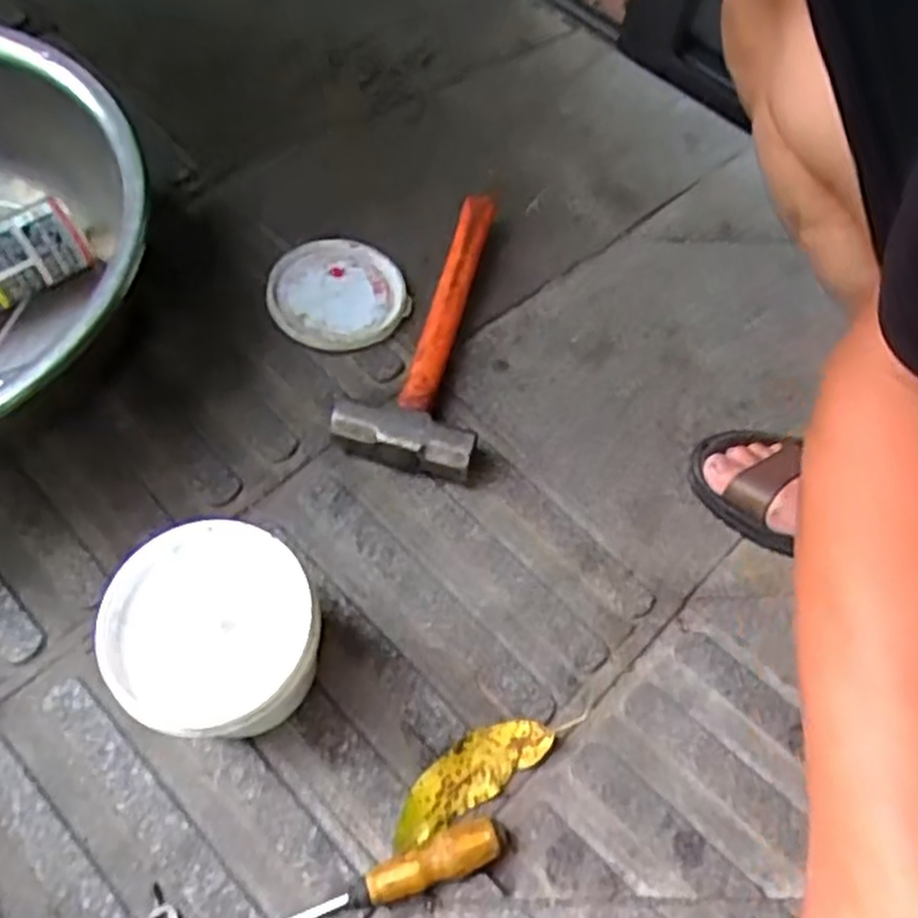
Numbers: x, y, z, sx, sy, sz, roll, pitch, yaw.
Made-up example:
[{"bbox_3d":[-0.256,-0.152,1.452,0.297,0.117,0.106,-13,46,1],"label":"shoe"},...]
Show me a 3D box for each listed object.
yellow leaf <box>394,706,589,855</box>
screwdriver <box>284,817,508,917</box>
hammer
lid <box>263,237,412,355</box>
[{"bbox_3d":[0.016,0.215,0.562,0.152,0.016,0.042,-31,70,-18],"label":"yellow leaf"},{"bbox_3d":[-0.064,0.283,0.512,0.204,0.026,0.028,-20,67,-13],"label":"screwdriver"},{"bbox_3d":[-0.003,-0.131,0.735,0.118,0.052,0.325,18,63,5],"label":"hammer"},{"bbox_3d":[-0.114,-0.156,0.747,0.125,0.022,0.121,2,63,-3],"label":"lid"}]

